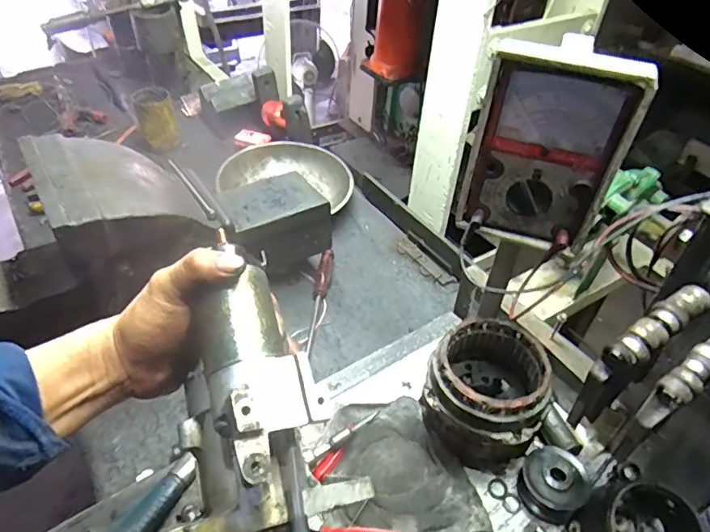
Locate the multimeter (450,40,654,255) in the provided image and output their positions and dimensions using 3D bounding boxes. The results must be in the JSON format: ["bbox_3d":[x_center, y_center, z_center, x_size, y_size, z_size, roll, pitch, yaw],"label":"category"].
[{"bbox_3d":[0.163,-0.094,0.440,0.119,0.175,0.031,16,45,12],"label":"multimeter"}]

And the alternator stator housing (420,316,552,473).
[{"bbox_3d":[0.147,0.146,0.567,0.119,0.122,0.125,2,43,-2],"label":"alternator stator housing"}]

